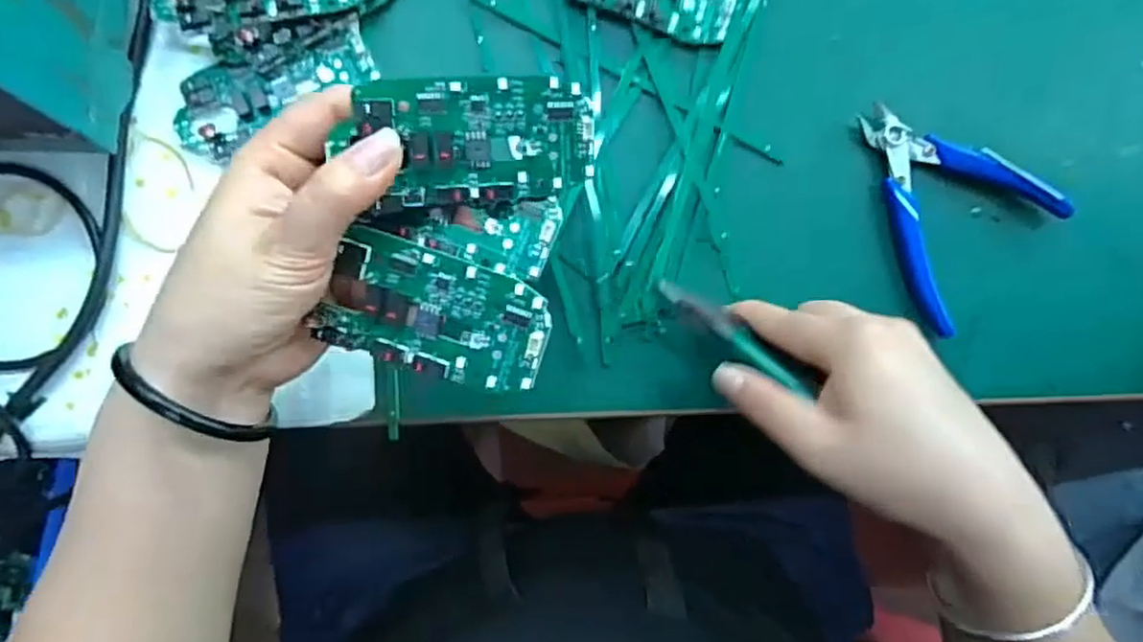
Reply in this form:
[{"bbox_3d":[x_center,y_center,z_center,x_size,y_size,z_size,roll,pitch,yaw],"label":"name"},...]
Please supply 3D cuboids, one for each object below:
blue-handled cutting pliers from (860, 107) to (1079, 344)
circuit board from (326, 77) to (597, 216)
[{"bbox_3d":[0.197,-0.065,0.374,0.114,0.022,0.101,44,82,-2],"label":"blue-handled cutting pliers"},{"bbox_3d":[-0.036,-0.067,0.258,0.090,0.013,0.045,-6,107,-8],"label":"circuit board"}]

